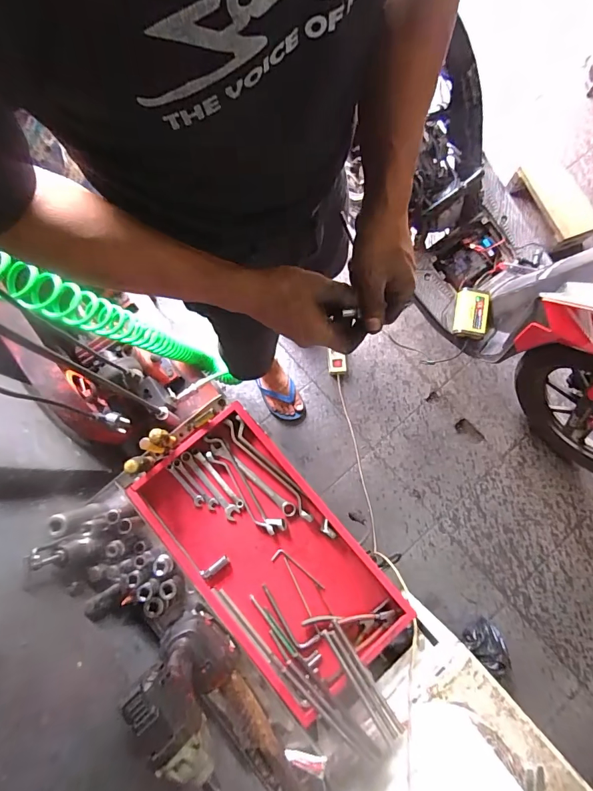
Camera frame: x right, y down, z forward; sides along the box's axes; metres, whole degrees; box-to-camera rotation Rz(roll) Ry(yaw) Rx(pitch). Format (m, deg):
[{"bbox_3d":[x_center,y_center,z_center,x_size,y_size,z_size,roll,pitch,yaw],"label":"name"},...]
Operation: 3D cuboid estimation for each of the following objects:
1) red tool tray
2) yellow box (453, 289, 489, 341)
[{"bbox_3d":[-0.051,0.275,0.719,0.265,0.057,0.492,-39,81,-9],"label":"red tool tray"},{"bbox_3d":[0.465,-0.220,1.056,0.083,0.042,0.126,10,78,1],"label":"yellow box"}]

